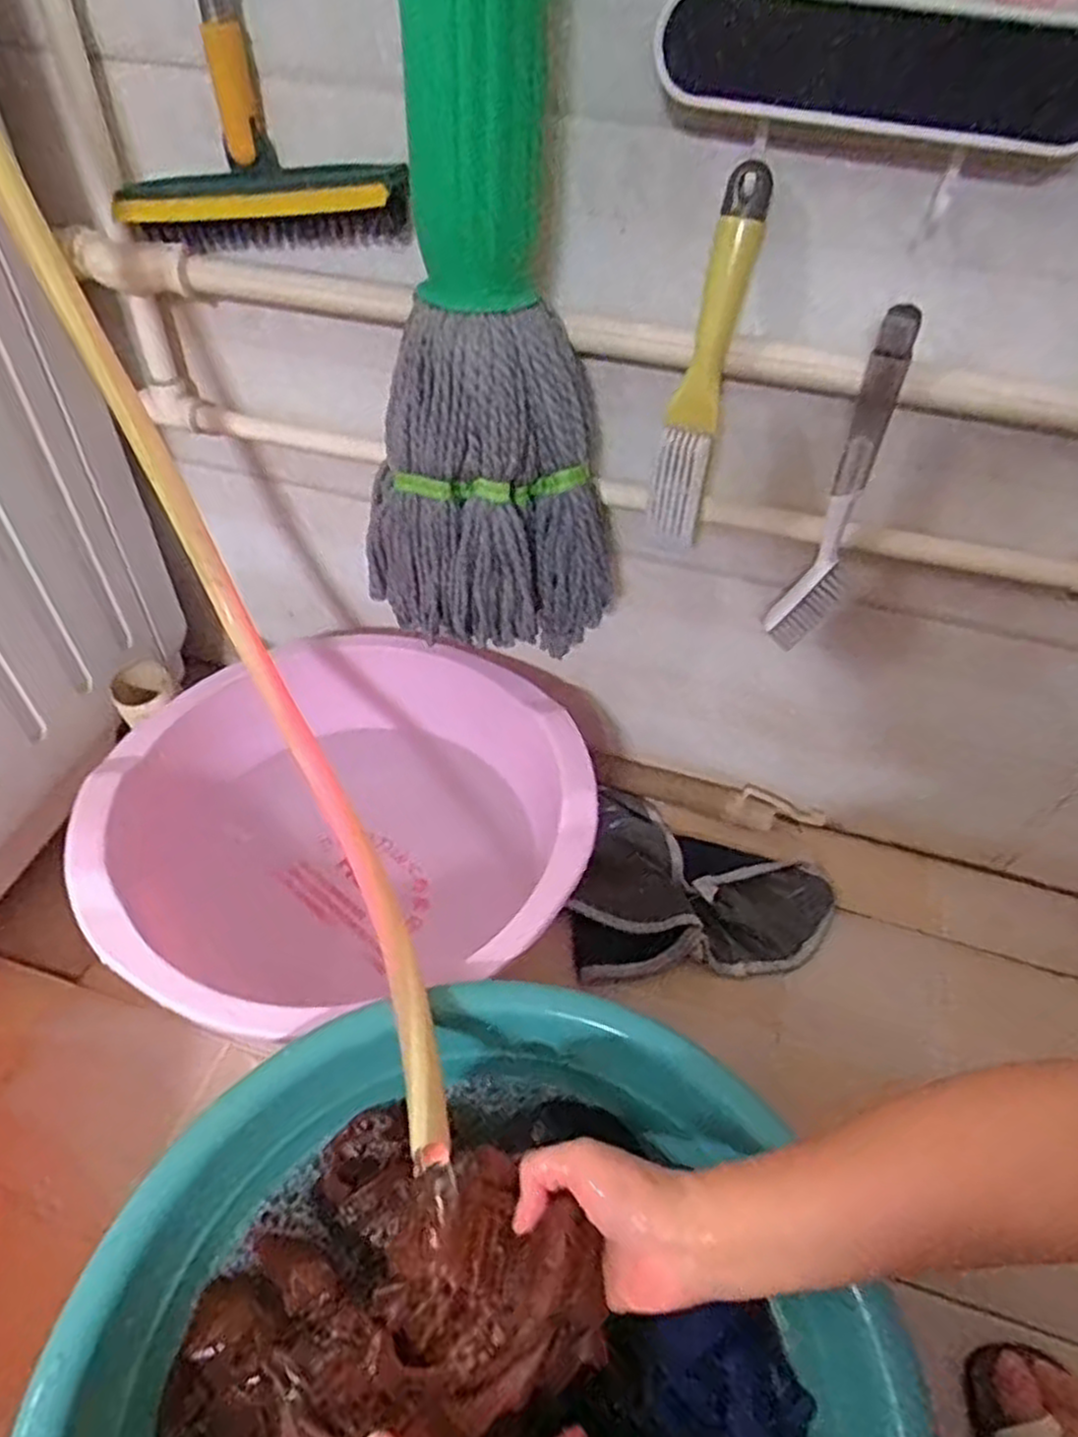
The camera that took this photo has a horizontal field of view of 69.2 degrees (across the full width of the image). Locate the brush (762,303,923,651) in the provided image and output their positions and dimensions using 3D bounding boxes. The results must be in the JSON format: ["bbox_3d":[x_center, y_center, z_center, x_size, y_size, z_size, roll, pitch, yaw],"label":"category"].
[{"bbox_3d":[0.211,-0.152,0.537,0.046,0.233,0.053,21,50,15],"label":"brush"}]

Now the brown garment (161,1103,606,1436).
[{"bbox_3d":[-0.106,0.336,0.388,0.184,0.129,0.244,29,53,21],"label":"brown garment"}]

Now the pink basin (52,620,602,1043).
[{"bbox_3d":[-0.163,0.103,0.685,0.385,0.168,0.346,-18,52,-19],"label":"pink basin"}]

